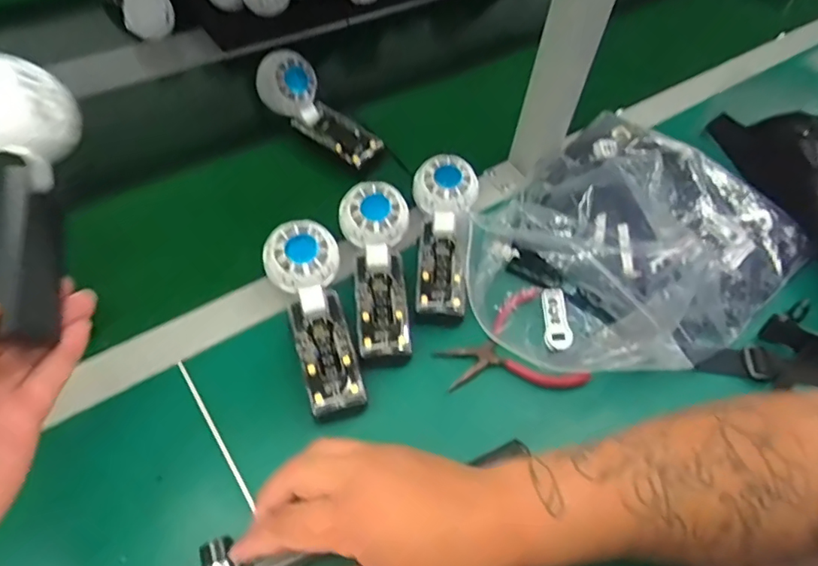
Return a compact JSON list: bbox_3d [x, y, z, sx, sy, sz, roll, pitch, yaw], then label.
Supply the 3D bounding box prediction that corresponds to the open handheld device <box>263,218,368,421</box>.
[{"bbox_3d":[-0.077,0.030,0.438,0.061,0.060,0.162,-12,57,-16],"label":"open handheld device"}]

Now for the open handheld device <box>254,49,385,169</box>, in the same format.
[{"bbox_3d":[-0.099,-0.186,0.585,0.152,0.047,0.051,40,58,-4],"label":"open handheld device"}]

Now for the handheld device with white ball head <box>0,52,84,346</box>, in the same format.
[{"bbox_3d":[-0.227,-0.047,0.310,0.054,0.049,0.159,-7,87,-10],"label":"handheld device with white ball head"}]

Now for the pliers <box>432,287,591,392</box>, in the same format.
[{"bbox_3d":[0.082,0.055,0.460,0.111,0.013,0.100,-11,56,-13],"label":"pliers"}]

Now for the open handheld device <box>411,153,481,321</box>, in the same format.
[{"bbox_3d":[0.032,-0.043,0.494,0.058,0.030,0.161,4,67,-2],"label":"open handheld device"}]

